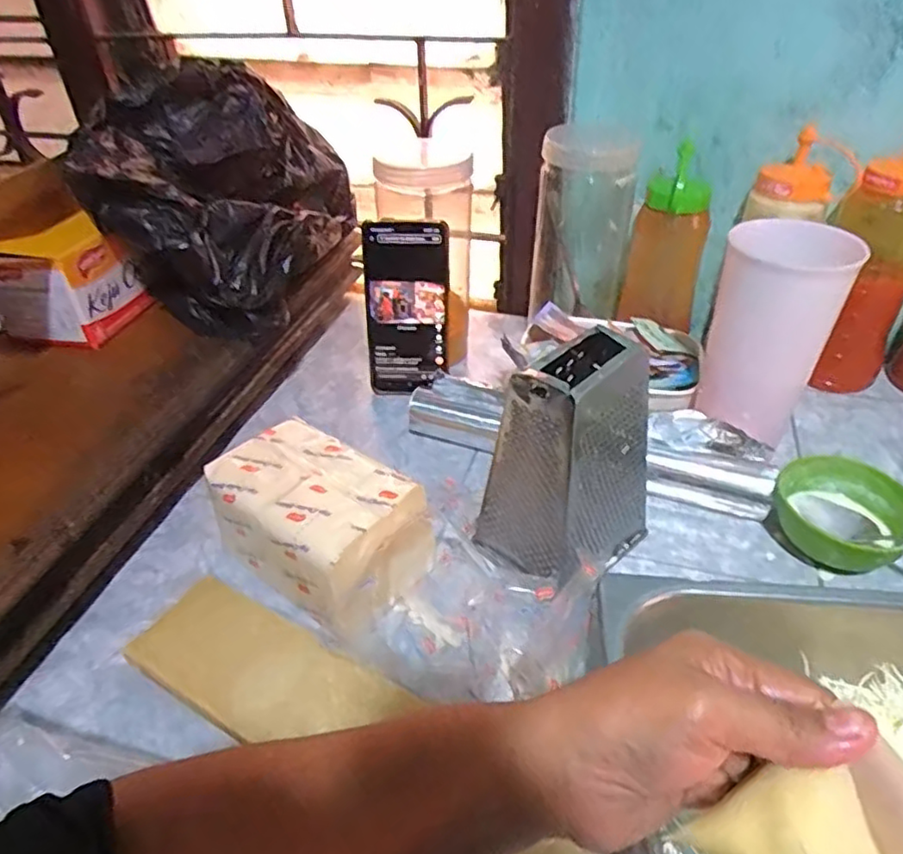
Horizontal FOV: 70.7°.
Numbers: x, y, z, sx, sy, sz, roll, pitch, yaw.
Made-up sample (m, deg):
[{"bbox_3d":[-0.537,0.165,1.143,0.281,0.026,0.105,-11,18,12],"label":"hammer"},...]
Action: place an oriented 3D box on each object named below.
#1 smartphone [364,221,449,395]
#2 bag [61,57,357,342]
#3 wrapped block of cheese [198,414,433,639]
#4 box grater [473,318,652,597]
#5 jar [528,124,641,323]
[{"bbox_3d":[-0.042,-0.109,0.602,0.074,0.167,0.010,2,29,0],"label":"smartphone"},{"bbox_3d":[-0.216,-0.226,0.612,0.171,0.169,0.263,5,39,9],"label":"bag"},{"bbox_3d":[-0.091,0.068,0.449,0.149,0.074,0.100,26,47,31],"label":"wrapped block of cheese"},{"bbox_3d":[0.082,0.020,0.435,0.087,0.163,0.098,28,48,33],"label":"box grater"},{"bbox_3d":[0.133,-0.201,0.652,0.091,0.178,0.075,10,40,15],"label":"jar"}]

